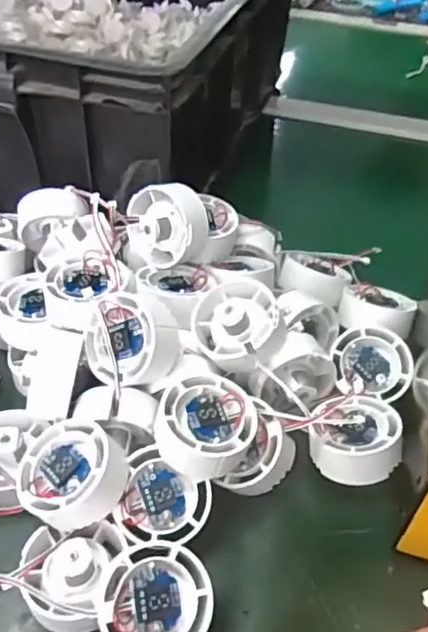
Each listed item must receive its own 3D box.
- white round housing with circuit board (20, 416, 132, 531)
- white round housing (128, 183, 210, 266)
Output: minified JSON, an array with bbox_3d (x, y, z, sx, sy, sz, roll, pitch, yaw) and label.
[{"bbox_3d":[-0.077,0.086,0.324,0.053,0.025,0.053,-13,47,14],"label":"white round housing with circuit board"},{"bbox_3d":[-0.033,-0.061,0.409,0.054,0.055,0.033,9,22,33],"label":"white round housing"}]

